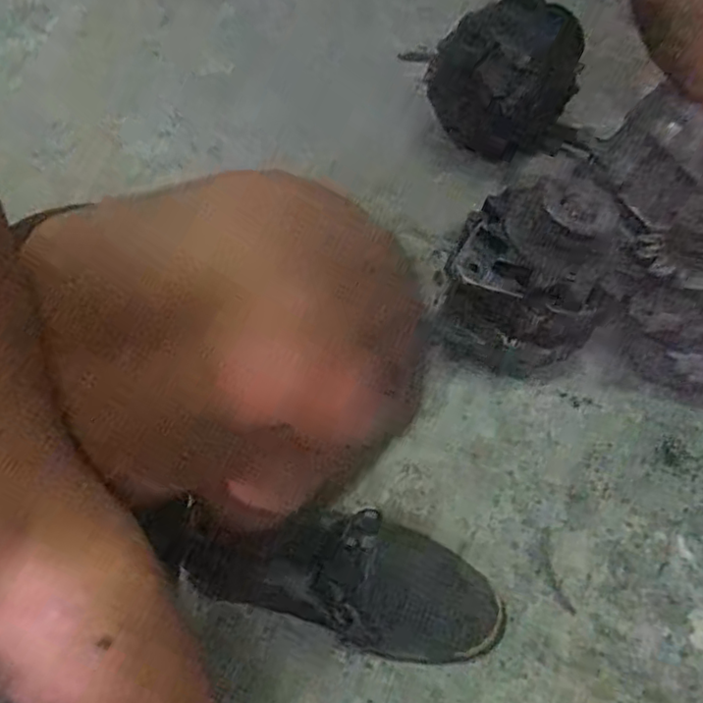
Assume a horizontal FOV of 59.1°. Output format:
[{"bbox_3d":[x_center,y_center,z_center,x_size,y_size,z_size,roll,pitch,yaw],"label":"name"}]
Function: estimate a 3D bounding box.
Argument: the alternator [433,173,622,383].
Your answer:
[{"bbox_3d":[0.198,-0.079,0.703,0.179,0.211,0.138,15,56,14],"label":"alternator"}]

